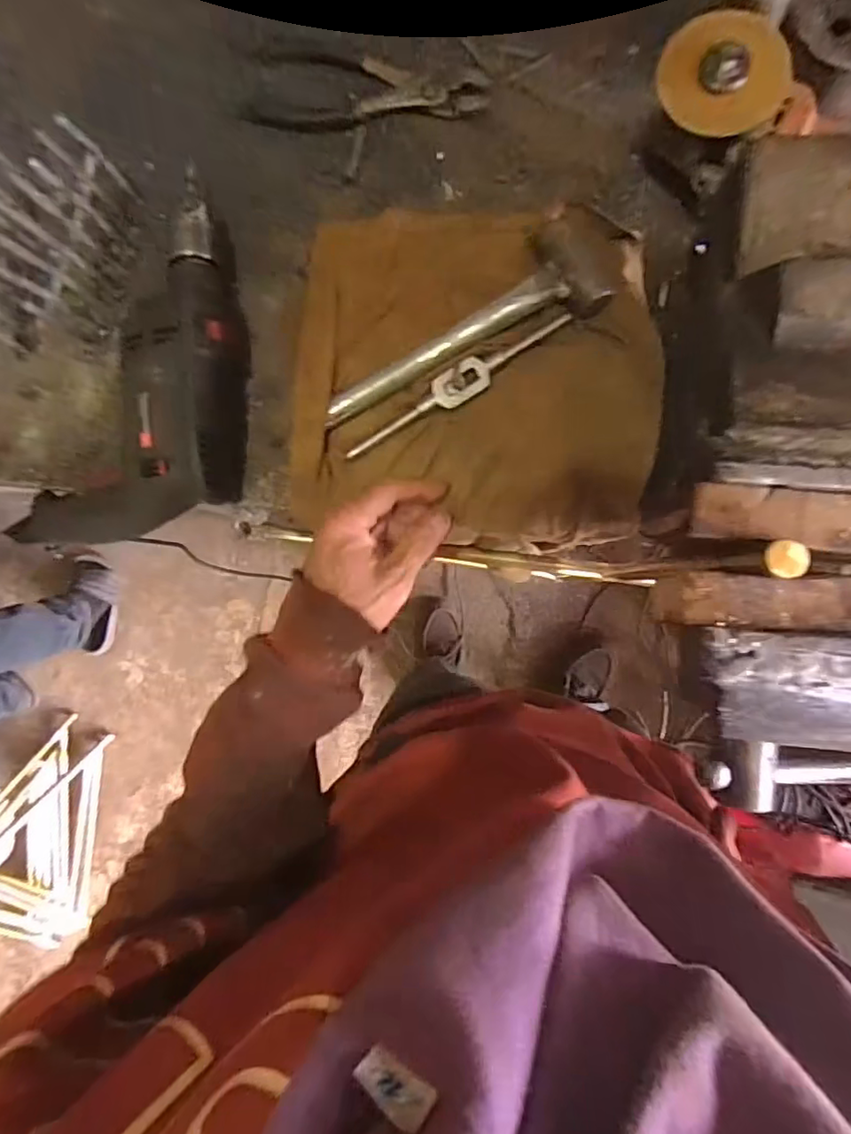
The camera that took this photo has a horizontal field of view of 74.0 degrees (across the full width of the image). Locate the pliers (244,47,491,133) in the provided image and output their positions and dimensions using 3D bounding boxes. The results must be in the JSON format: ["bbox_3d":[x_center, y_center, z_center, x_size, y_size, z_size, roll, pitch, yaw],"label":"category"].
[{"bbox_3d":[-0.051,-0.392,0.472,0.201,0.012,0.059,11,91,6],"label":"pliers"}]

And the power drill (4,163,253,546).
[{"bbox_3d":[-0.250,-0.169,0.466,0.204,0.083,0.296,1,90,6],"label":"power drill"}]

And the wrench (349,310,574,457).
[{"bbox_3d":[0.025,-0.145,0.453,0.200,0.008,0.027,-30,87,5],"label":"wrench"}]

